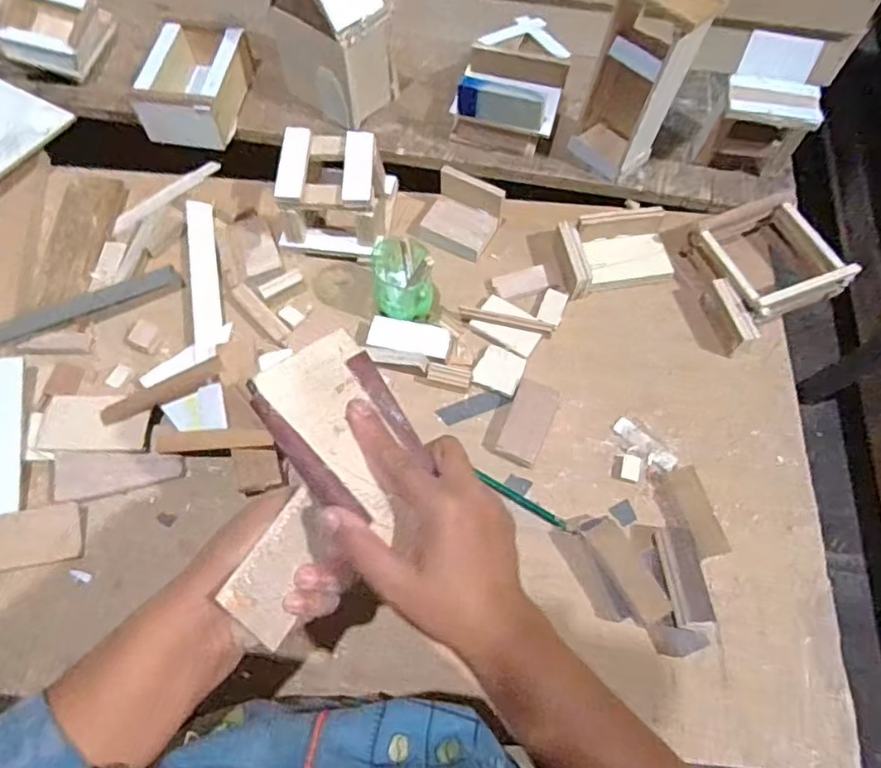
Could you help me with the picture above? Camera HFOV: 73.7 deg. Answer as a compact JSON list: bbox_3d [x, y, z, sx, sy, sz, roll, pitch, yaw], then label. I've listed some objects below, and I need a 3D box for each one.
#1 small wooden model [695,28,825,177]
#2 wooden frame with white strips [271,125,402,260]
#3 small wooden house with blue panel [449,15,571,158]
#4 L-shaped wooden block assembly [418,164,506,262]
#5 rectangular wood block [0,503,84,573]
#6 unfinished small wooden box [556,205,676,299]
[{"bbox_3d":[0.346,-0.302,0.646,0.117,0.118,0.084,20,67,7],"label":"small wooden model"},{"bbox_3d":[-0.110,-0.204,0.616,0.111,0.074,0.107,6,66,1],"label":"wooden frame with white strips"},{"bbox_3d":[0.084,-0.350,0.686,0.115,0.089,0.150,15,66,5],"label":"small wooden house with blue panel"},{"bbox_3d":[0.022,-0.183,0.634,0.077,0.045,0.069,25,67,10],"label":"L-shaped wooden block assembly"},{"bbox_3d":[-0.362,0.133,0.497,0.107,0.012,0.047,-11,64,-6],"label":"rectangular wood block"},{"bbox_3d":[0.187,-0.144,0.625,0.120,0.034,0.083,-13,64,-7],"label":"unfinished small wooden box"}]

